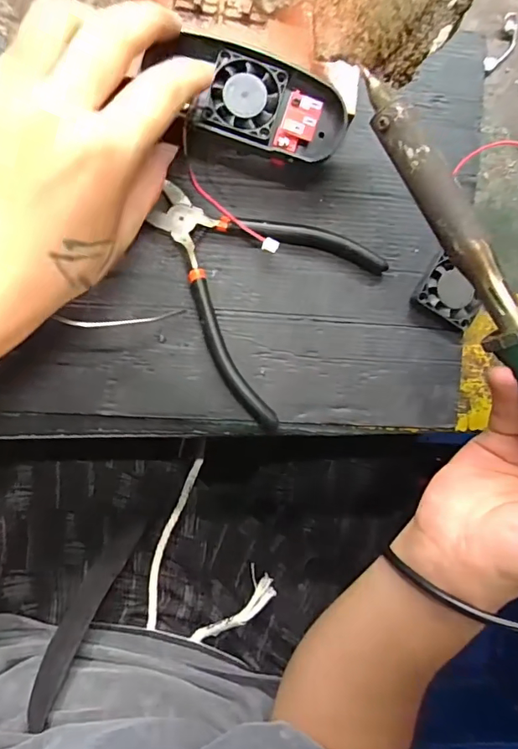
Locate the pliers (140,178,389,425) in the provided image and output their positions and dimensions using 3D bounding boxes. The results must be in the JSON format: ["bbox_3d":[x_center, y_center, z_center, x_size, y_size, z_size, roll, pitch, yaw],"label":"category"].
[{"bbox_3d":[-0.010,-0.057,0.305,0.132,0.013,0.123,37,87,-3],"label":"pliers"}]

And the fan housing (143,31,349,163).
[{"bbox_3d":[-0.005,-0.155,0.283,0.109,0.021,0.049,14,88,-4],"label":"fan housing"}]

